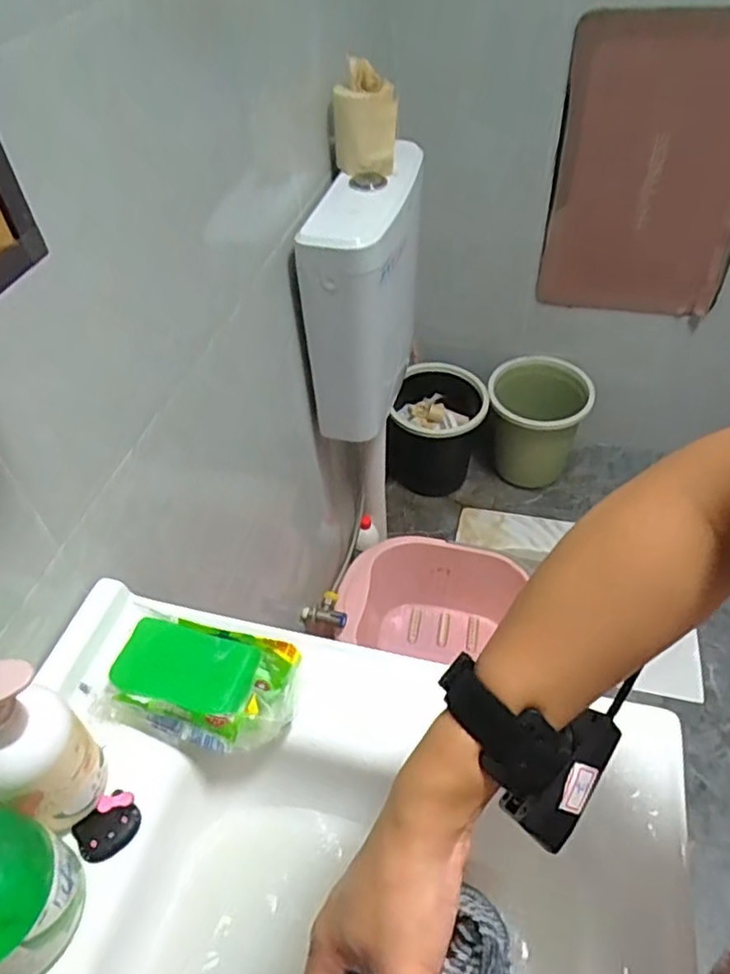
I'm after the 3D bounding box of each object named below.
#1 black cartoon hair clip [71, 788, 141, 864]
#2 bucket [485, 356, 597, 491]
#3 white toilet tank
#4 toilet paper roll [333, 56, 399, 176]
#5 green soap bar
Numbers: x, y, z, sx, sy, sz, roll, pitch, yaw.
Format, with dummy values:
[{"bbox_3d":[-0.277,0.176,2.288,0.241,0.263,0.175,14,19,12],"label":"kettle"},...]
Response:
[{"bbox_3d":[-0.175,0.232,0.446,0.035,0.011,0.043,27,55,26],"label":"black cartoon hair clip"},{"bbox_3d":[0.429,-0.140,1.655,0.231,0.278,0.251,-2,47,2],"label":"bucket"},{"bbox_3d":[0.012,-0.310,1.078,0.127,0.360,0.346,8,49,11],"label":"white toilet tank"},{"bbox_3d":[0.000,-0.546,0.984,0.093,0.151,0.091,-6,47,-1],"label":"toilet paper roll"},{"bbox_3d":[-0.139,0.138,0.500,0.103,0.020,0.060,10,49,13],"label":"green soap bar"}]

